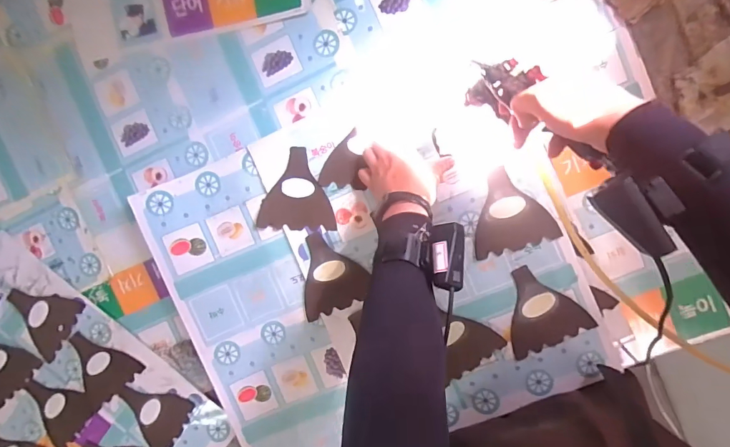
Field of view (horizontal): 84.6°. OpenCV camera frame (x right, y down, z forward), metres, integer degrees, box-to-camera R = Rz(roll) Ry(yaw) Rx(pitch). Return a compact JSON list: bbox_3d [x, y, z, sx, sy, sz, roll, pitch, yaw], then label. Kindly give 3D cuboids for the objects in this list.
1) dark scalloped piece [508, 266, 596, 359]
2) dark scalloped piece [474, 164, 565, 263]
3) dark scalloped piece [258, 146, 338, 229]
[{"bbox_3d":[0.250,0.121,0.580,0.113,0.008,0.118,-27,91,6],"label":"dark scalloped piece"},{"bbox_3d":[0.205,-0.020,0.575,0.114,0.008,0.119,-17,92,6],"label":"dark scalloped piece"},{"bbox_3d":[-0.105,-0.051,0.604,0.116,0.008,0.121,0,96,5],"label":"dark scalloped piece"}]

